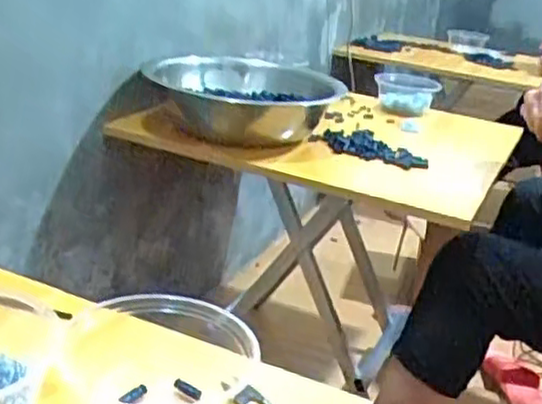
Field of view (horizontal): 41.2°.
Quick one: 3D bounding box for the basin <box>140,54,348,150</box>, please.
[{"bbox_3d":[-0.039,-0.158,1.155,0.237,0.105,0.269,17,22,23],"label":"basin"}]

